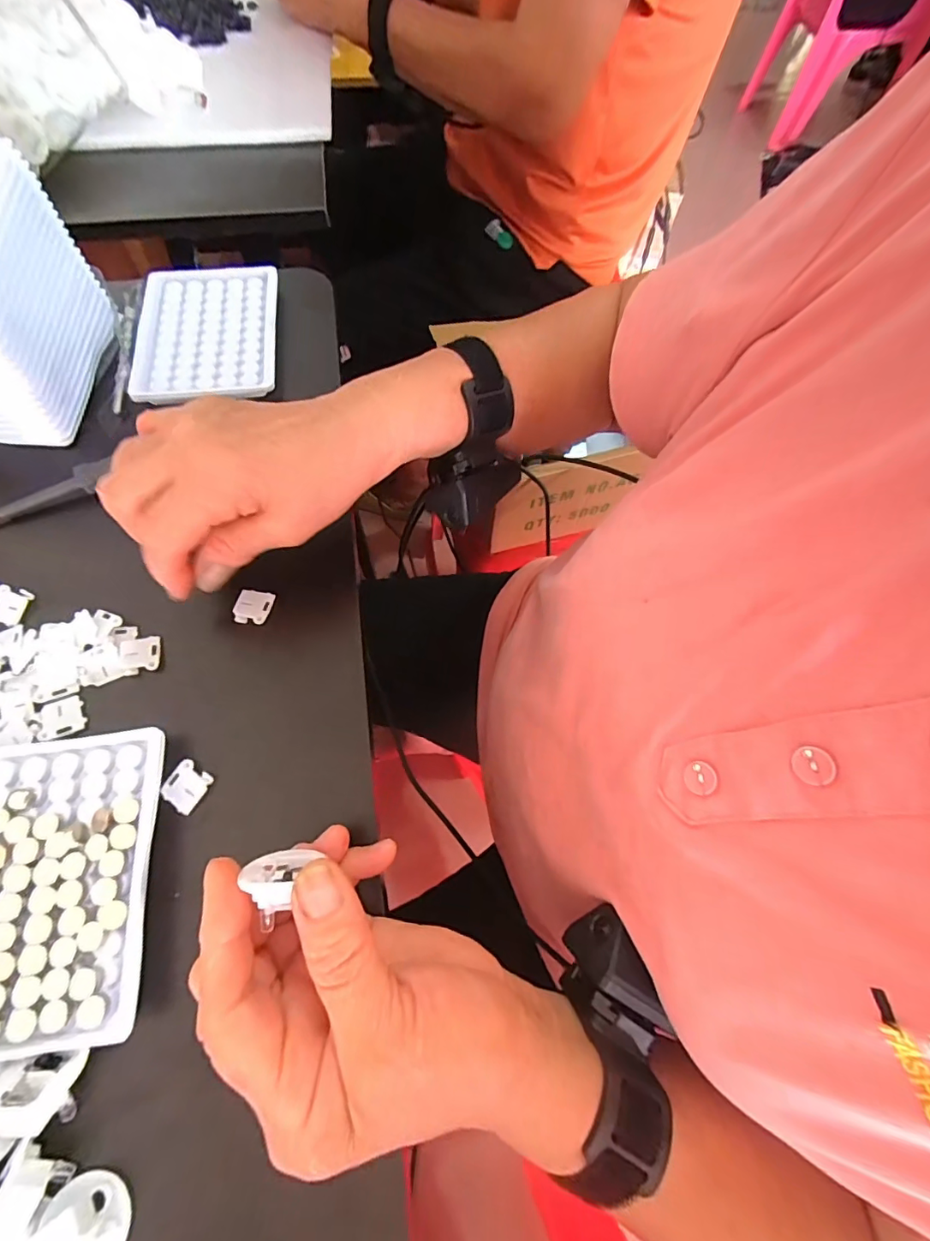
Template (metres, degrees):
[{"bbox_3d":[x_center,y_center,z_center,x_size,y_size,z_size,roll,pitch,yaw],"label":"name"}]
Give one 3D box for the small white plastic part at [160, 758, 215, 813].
[{"bbox_3d":[-0.143,0.085,0.248,0.019,0.005,0.021,30,70,10],"label":"small white plastic part"}]

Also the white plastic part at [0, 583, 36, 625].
[{"bbox_3d":[-0.267,-0.009,0.282,0.020,0.005,0.021,13,68,3],"label":"white plastic part"}]

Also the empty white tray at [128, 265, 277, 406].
[{"bbox_3d":[-0.192,-0.216,0.361,0.097,0.008,0.131,-6,68,-5],"label":"empty white tray"}]

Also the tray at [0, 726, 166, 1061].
[{"bbox_3d":[-0.199,0.120,0.225,0.101,0.011,0.130,-7,68,-5],"label":"tray"}]

